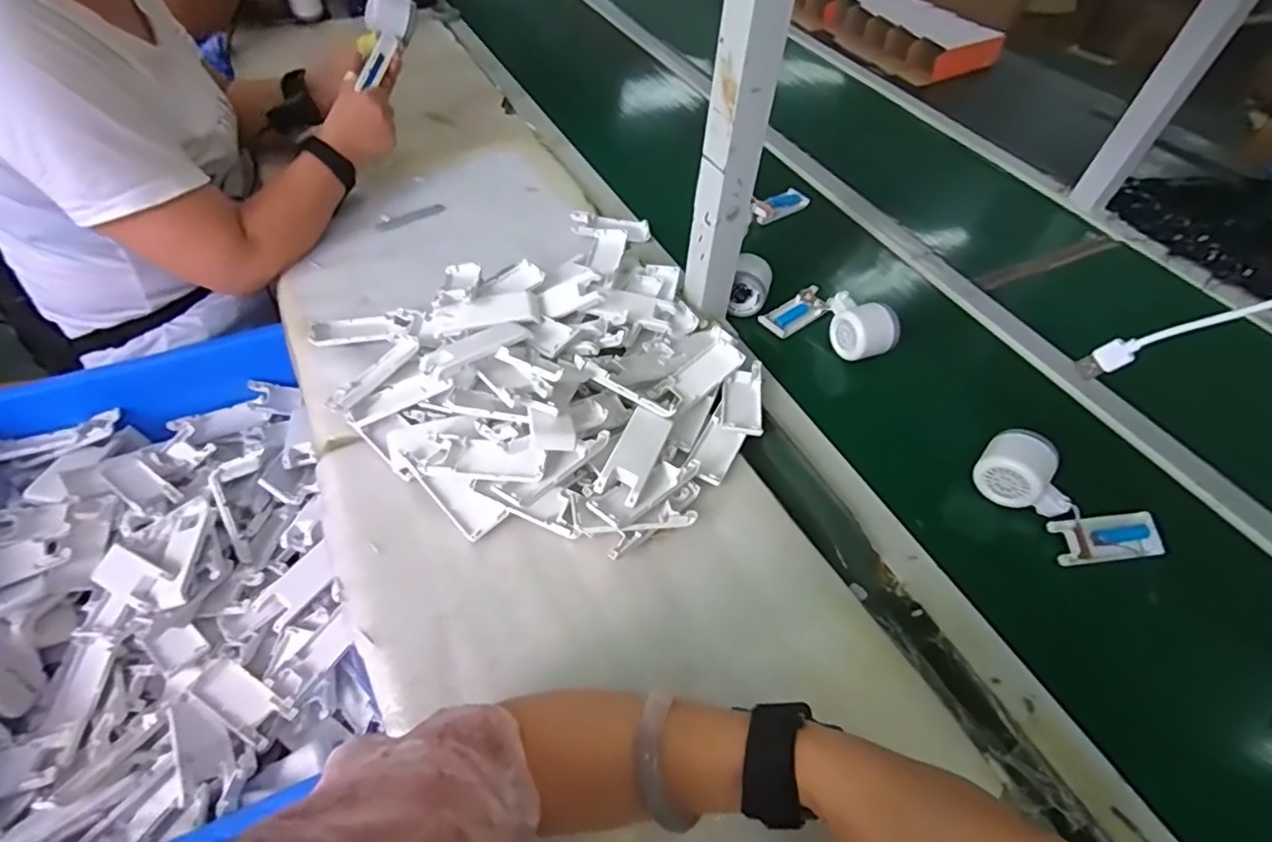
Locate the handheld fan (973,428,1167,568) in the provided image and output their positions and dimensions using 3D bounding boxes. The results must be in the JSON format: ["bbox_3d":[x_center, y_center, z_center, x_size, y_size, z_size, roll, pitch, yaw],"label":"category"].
[{"bbox_3d":[0.396,0.084,0.546,0.164,0.052,0.086,36,57,7],"label":"handheld fan"}]

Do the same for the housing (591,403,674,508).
[{"bbox_3d":[0.000,0.030,0.531,0.038,0.007,0.094,24,55,6],"label":"housing"}]

